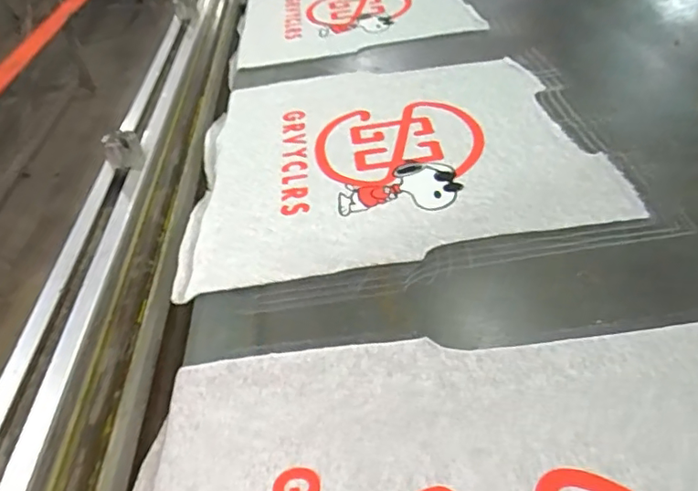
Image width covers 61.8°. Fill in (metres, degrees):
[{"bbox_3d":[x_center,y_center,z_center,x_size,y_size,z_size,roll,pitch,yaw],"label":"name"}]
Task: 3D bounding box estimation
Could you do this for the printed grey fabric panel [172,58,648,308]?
[{"bbox_3d":[0.039,-0.113,0.672,0.425,0.018,0.424,-8,42,0],"label":"printed grey fabric panel"}]

